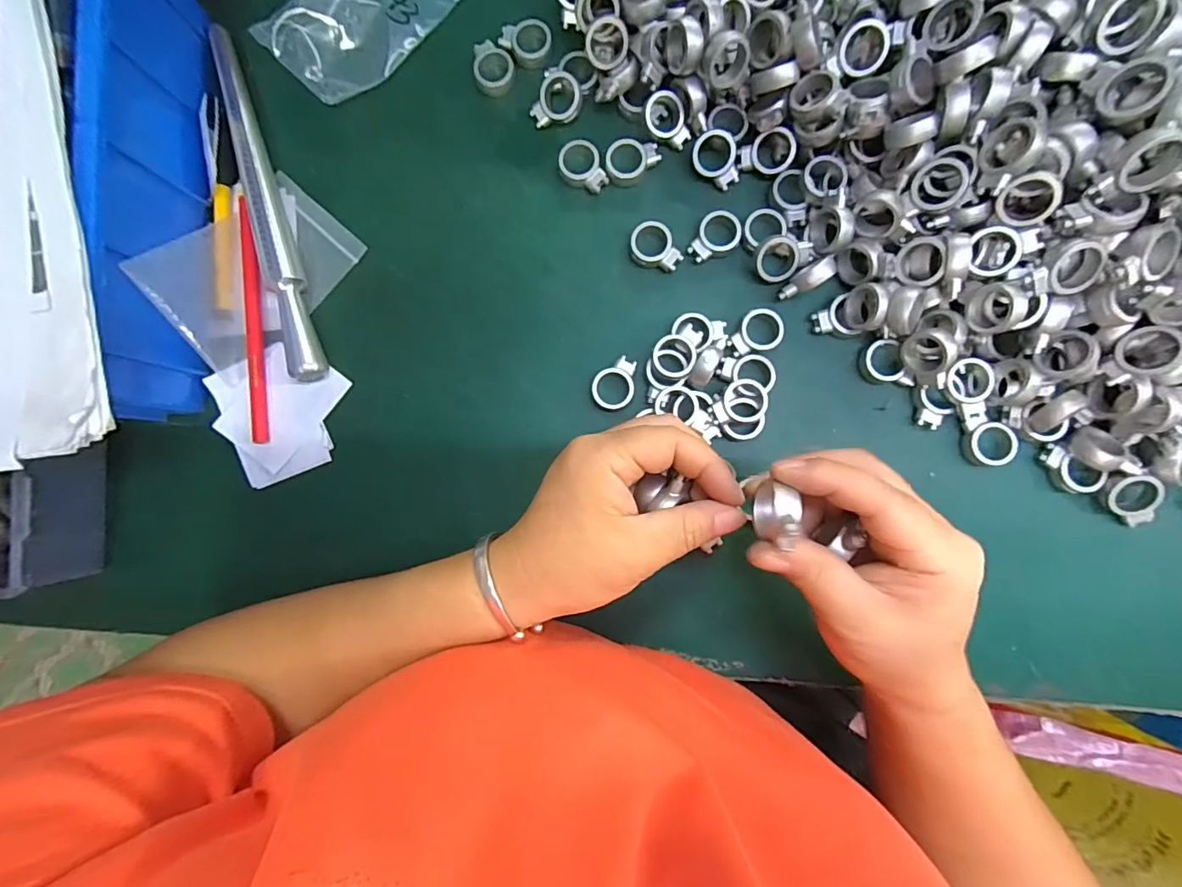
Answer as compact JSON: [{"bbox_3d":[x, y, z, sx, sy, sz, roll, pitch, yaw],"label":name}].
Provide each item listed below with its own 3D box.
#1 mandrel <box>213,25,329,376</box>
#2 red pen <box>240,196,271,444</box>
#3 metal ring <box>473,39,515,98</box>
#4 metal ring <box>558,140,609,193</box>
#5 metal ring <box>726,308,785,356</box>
[{"bbox_3d":[-0.205,-0.151,0.315,0.017,0.021,0.230,-18,87,2],"label":"mandrel"},{"bbox_3d":[-0.213,-0.076,0.315,0.013,0.011,0.150,-4,87,3],"label":"red pen"},{"bbox_3d":[-0.062,-0.241,0.320,0.024,0.009,0.032,1,88,3],"label":"metal ring"},{"bbox_3d":[-0.005,-0.173,0.316,0.033,0.011,0.024,44,90,4],"label":"metal ring"},{"bbox_3d":[0.102,-0.066,0.304,0.025,0.005,0.035,44,90,4],"label":"metal ring"}]

